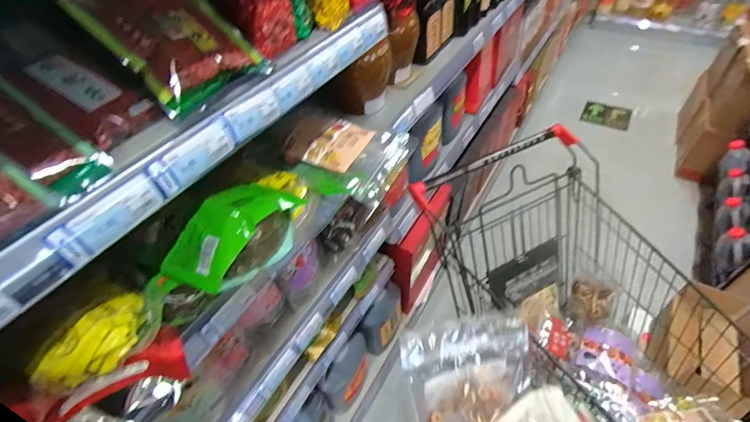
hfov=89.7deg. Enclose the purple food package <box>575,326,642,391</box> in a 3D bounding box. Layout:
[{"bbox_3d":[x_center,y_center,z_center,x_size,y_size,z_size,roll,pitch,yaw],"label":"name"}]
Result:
[{"bbox_3d":[0.570,0.348,0.915,0.119,0.062,0.144,31,56,28],"label":"purple food package"}]

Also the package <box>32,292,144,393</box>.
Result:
[{"bbox_3d":[-0.281,0.131,0.382,0.040,0.048,0.107,18,51,19],"label":"package"}]

